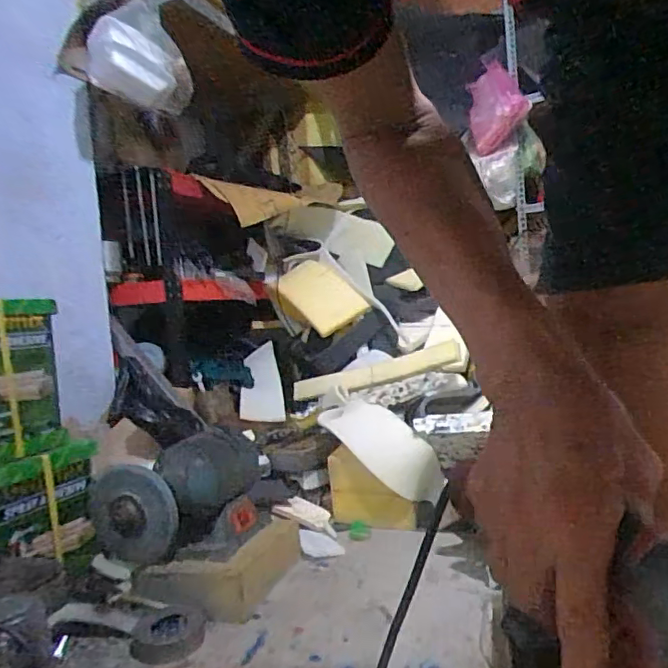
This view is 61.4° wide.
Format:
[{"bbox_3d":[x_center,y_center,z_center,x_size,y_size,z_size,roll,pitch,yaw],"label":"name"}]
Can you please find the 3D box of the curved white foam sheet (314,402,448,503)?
[{"bbox_3d":[0.123,0.269,1.385,0.184,0.068,0.354,-27,47,-27],"label":"curved white foam sheet"}]

